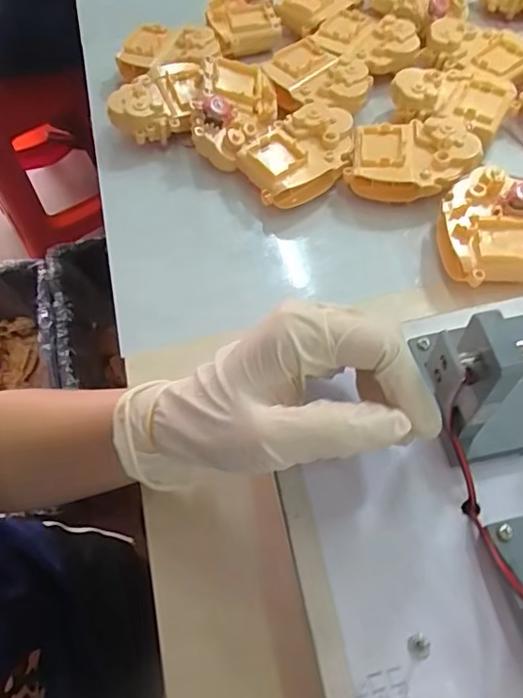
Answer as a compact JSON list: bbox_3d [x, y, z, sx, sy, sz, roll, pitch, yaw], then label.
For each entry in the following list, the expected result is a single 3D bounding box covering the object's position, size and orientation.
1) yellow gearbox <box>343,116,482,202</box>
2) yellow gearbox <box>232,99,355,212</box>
[{"bbox_3d":[0.122,-0.155,0.435,0.099,0.038,0.070,10,62,10],"label":"yellow gearbox"},{"bbox_3d":[0.032,-0.160,0.443,0.095,0.035,0.066,-28,63,-11],"label":"yellow gearbox"}]

